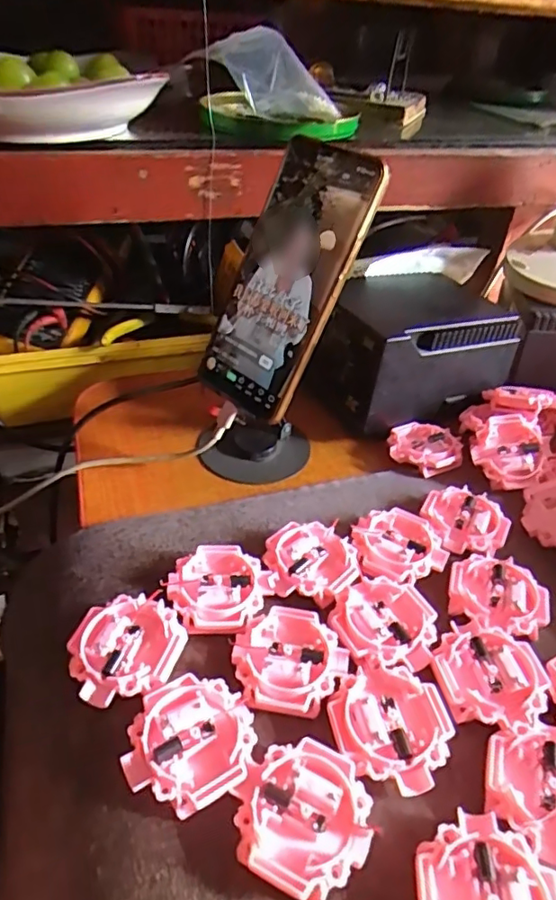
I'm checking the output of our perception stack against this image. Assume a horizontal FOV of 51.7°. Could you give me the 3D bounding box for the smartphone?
[{"bbox_3d":[0.003,-0.105,0.359,0.075,0.165,0.010,35,18,32],"label":"smartphone"}]

